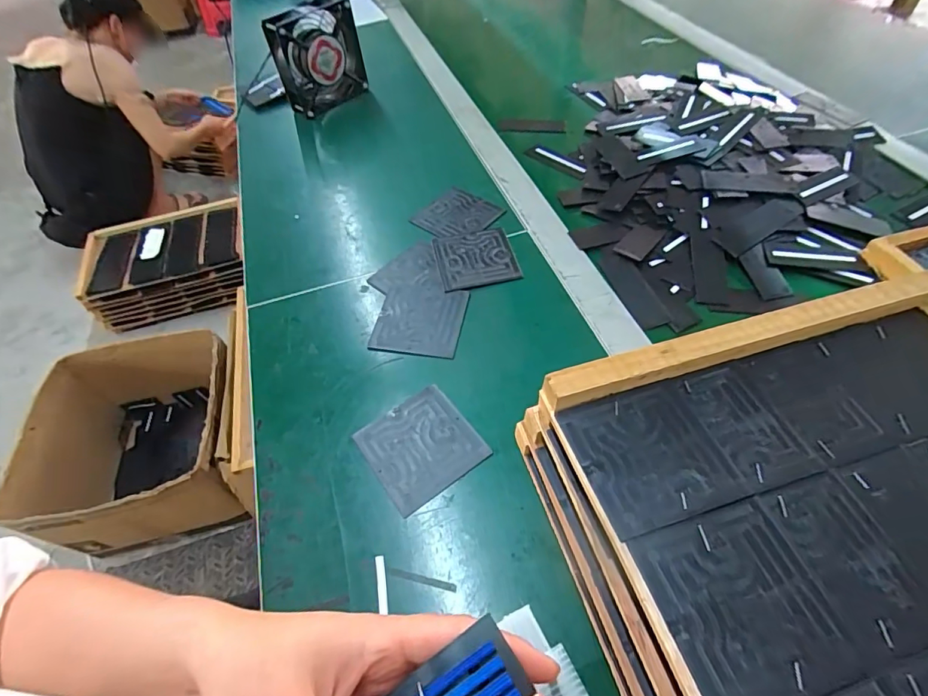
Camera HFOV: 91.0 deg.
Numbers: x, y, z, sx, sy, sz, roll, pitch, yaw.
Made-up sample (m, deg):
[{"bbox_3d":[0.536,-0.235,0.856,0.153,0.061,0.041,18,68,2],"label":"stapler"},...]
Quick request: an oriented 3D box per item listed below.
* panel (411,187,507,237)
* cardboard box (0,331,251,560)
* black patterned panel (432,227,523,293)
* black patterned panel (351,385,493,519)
[{"bbox_3d":[-0.009,-0.150,0.513,0.078,0.004,0.080,32,61,25],"label":"panel"},{"bbox_3d":[-0.692,0.214,1.003,0.409,0.269,0.385,-14,53,-7],"label":"cardboard box"},{"bbox_3d":[0.012,-0.093,0.470,0.078,0.004,0.078,-12,52,-5],"label":"black patterned panel"},{"bbox_3d":[-0.034,0.075,0.352,0.078,0.005,0.078,-32,57,-19],"label":"black patterned panel"}]

